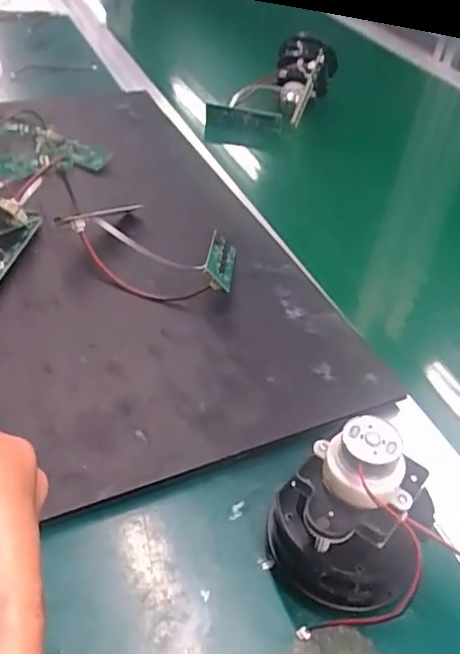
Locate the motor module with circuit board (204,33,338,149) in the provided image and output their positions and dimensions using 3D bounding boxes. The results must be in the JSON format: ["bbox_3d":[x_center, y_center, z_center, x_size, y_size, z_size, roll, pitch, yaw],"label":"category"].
[{"bbox_3d":[0.045,-0.246,0.650,0.168,0.058,0.068,-41,57,-13],"label":"motor module with circuit board"}]

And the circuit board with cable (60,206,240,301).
[{"bbox_3d":[-0.047,-0.058,0.423,0.125,0.035,0.074,26,46,20],"label":"circuit board with cable"}]

